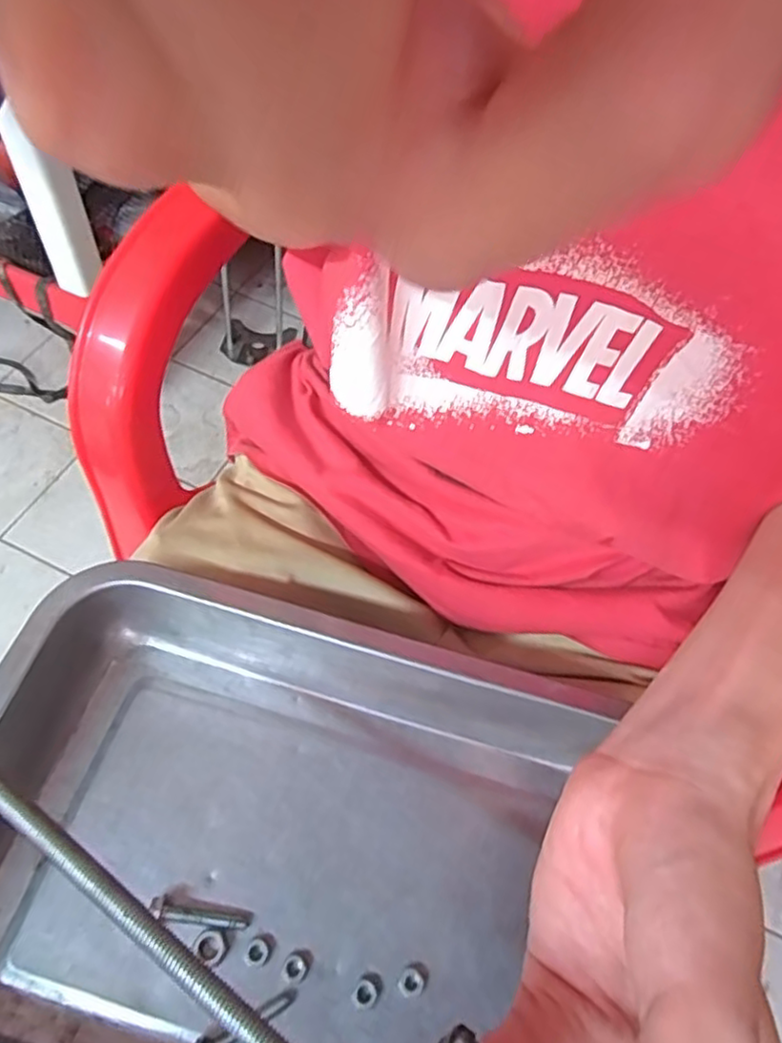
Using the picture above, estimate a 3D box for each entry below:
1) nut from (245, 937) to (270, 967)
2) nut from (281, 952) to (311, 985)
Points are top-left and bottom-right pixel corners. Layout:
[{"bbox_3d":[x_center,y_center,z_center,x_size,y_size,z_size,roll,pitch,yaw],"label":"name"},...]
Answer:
[{"bbox_3d":[-0.056,0.179,0.278,0.010,0.004,0.010,3,57,-5],"label":"nut"},{"bbox_3d":[-0.039,0.184,0.277,0.010,0.004,0.011,3,57,-5],"label":"nut"}]

